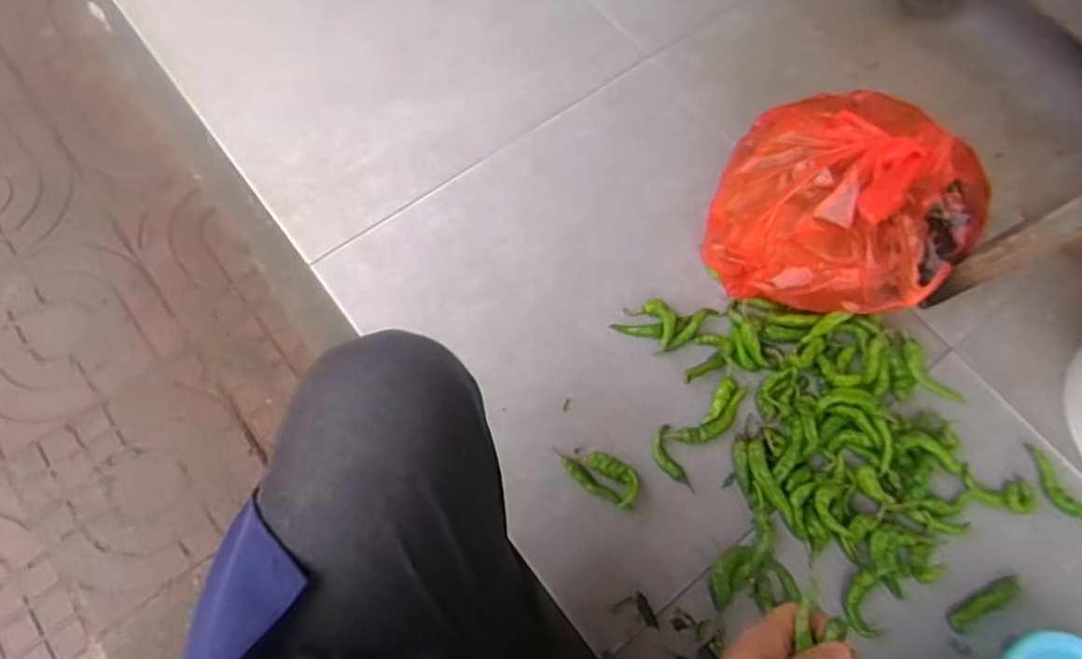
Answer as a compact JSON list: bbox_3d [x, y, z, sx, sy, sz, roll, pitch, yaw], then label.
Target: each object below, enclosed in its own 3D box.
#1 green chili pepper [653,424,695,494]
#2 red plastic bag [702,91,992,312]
[{"bbox_3d":[0.152,0.155,0.802,0.031,0.010,0.083,-13,70,-8],"label":"green chili pepper"},{"bbox_3d":[0.385,-0.179,0.841,0.297,0.191,0.314,40,72,12],"label":"red plastic bag"}]

